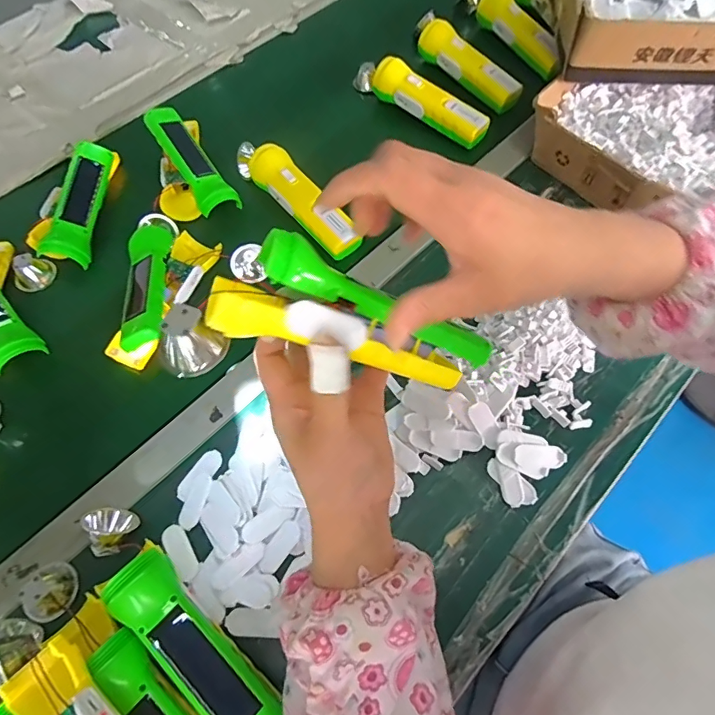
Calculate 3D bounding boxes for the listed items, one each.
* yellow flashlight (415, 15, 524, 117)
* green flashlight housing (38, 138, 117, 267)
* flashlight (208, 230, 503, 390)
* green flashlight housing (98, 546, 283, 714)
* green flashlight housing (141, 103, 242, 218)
[{"bbox_3d":[0.156,-0.415,0.665,0.049,0.040,0.184,-34,67,-14],"label":"yellow flashlight"},{"bbox_3d":[-0.331,-0.184,0.558,0.049,0.036,0.173,-2,63,1],"label":"green flashlight housing"},{"bbox_3d":[0.003,-0.018,0.290,0.175,0.037,0.059,20,62,-17],"label":"flashlight"},{"bbox_3d":[-0.120,0.216,0.343,0.168,0.048,0.046,41,71,20],"label":"green flashlight housing"},{"bbox_3d":[-0.205,-0.244,0.581,0.047,0.048,0.155,-30,67,-15],"label":"green flashlight housing"}]

